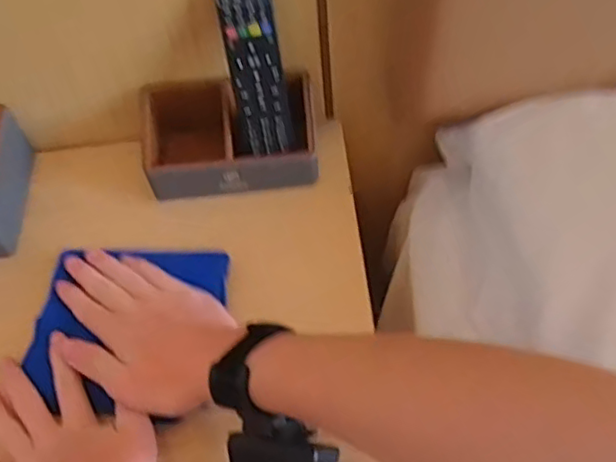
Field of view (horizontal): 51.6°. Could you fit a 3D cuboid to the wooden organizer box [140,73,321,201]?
[{"bbox_3d":[-0.073,-0.090,0.586,0.157,0.074,0.087,-1,55,4],"label":"wooden organizer box"}]

